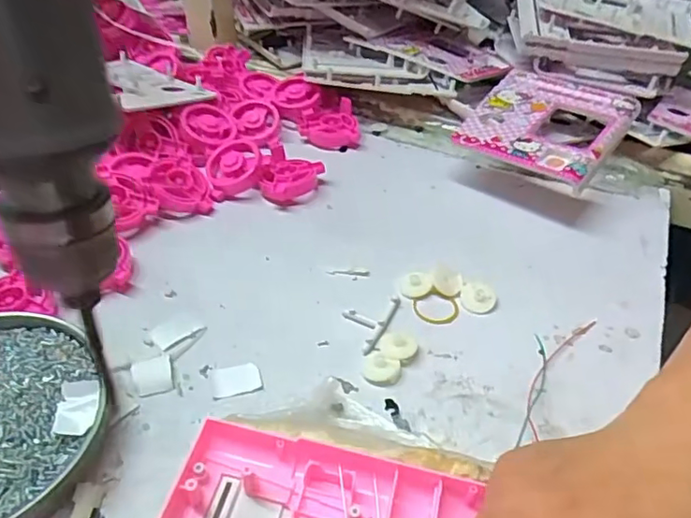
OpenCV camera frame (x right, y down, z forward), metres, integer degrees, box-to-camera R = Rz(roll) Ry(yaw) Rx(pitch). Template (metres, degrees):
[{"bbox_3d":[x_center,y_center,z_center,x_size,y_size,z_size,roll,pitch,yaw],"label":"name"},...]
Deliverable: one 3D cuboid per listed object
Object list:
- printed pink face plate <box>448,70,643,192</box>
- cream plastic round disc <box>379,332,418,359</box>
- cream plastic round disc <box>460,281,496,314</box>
[{"bbox_3d":[0.168,-0.117,0.484,0.118,0.017,0.141,27,47,26],"label":"printed pink face plate"},{"bbox_3d":[0.033,0.053,0.355,0.023,0.007,0.023,1,41,-1],"label":"cream plastic round disc"},{"bbox_3d":[0.089,0.025,0.389,0.023,0.005,0.025,1,41,-1],"label":"cream plastic round disc"}]

